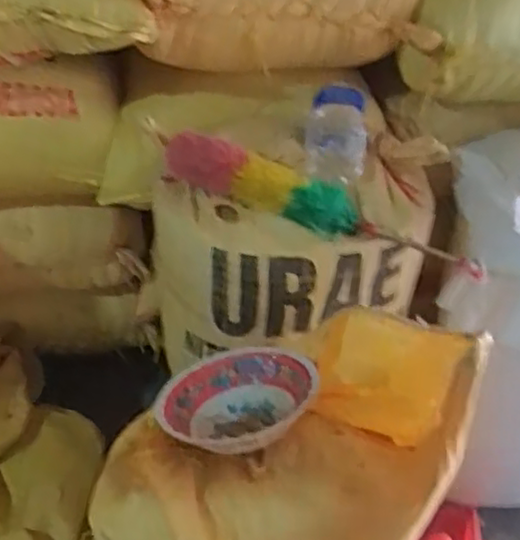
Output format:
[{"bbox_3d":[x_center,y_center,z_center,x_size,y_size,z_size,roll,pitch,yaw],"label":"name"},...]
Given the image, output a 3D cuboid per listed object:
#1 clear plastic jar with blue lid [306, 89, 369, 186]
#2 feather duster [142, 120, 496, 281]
[{"bbox_3d":[0.112,-0.199,1.025,0.092,0.074,0.153,6,45,0],"label":"clear plastic jar with blue lid"},{"bbox_3d":[0.071,-0.096,0.978,0.521,0.106,0.072,22,48,-1],"label":"feather duster"}]

